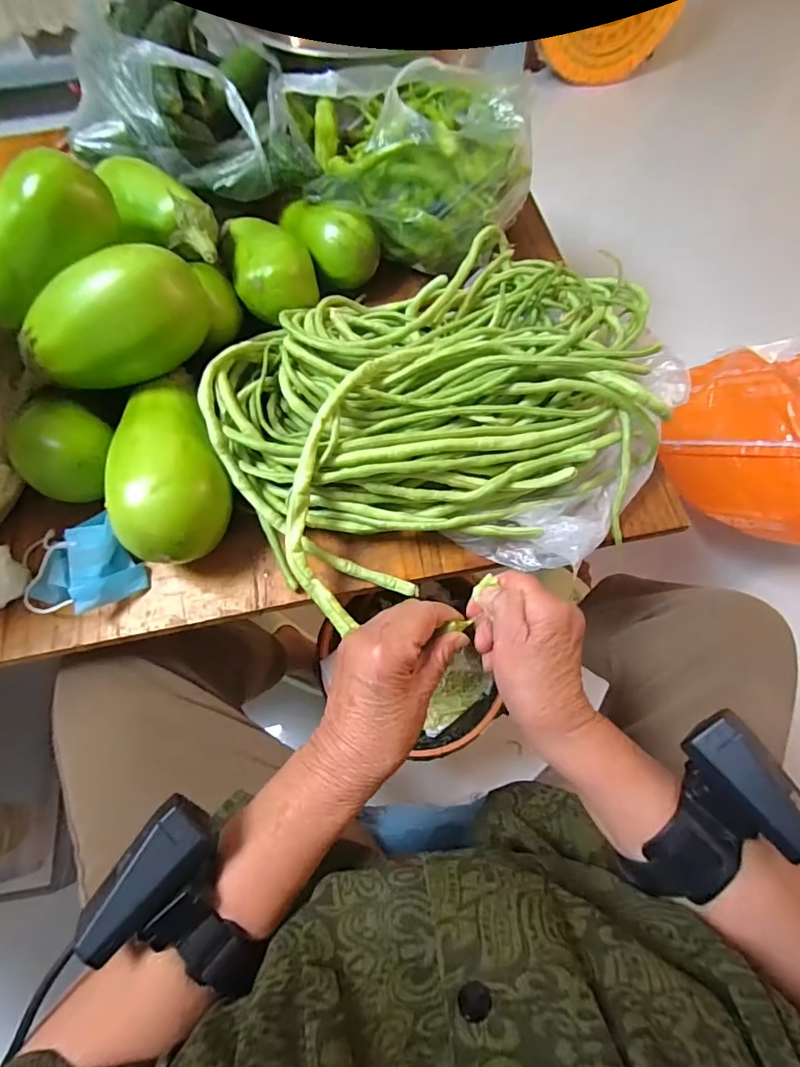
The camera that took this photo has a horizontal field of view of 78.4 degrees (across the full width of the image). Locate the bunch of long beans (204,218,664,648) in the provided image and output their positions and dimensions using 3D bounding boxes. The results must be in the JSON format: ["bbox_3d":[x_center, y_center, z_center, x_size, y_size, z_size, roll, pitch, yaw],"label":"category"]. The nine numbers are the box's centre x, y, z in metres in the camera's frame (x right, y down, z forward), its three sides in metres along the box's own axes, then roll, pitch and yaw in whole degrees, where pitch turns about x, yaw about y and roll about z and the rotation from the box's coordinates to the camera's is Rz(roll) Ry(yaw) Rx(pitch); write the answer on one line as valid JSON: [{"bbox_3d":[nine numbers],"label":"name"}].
[{"bbox_3d":[0.043,-0.124,0.432,0.384,0.083,0.281,-24,68,-9],"label":"bunch of long beans"}]

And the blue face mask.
[{"bbox_3d":[-0.274,0.029,0.408,0.104,0.041,0.075,-10,67,-3],"label":"blue face mask"}]

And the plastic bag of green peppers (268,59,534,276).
[{"bbox_3d":[0.001,-0.377,0.500,0.253,0.132,0.140,10,67,6],"label":"plastic bag of green peppers"}]

